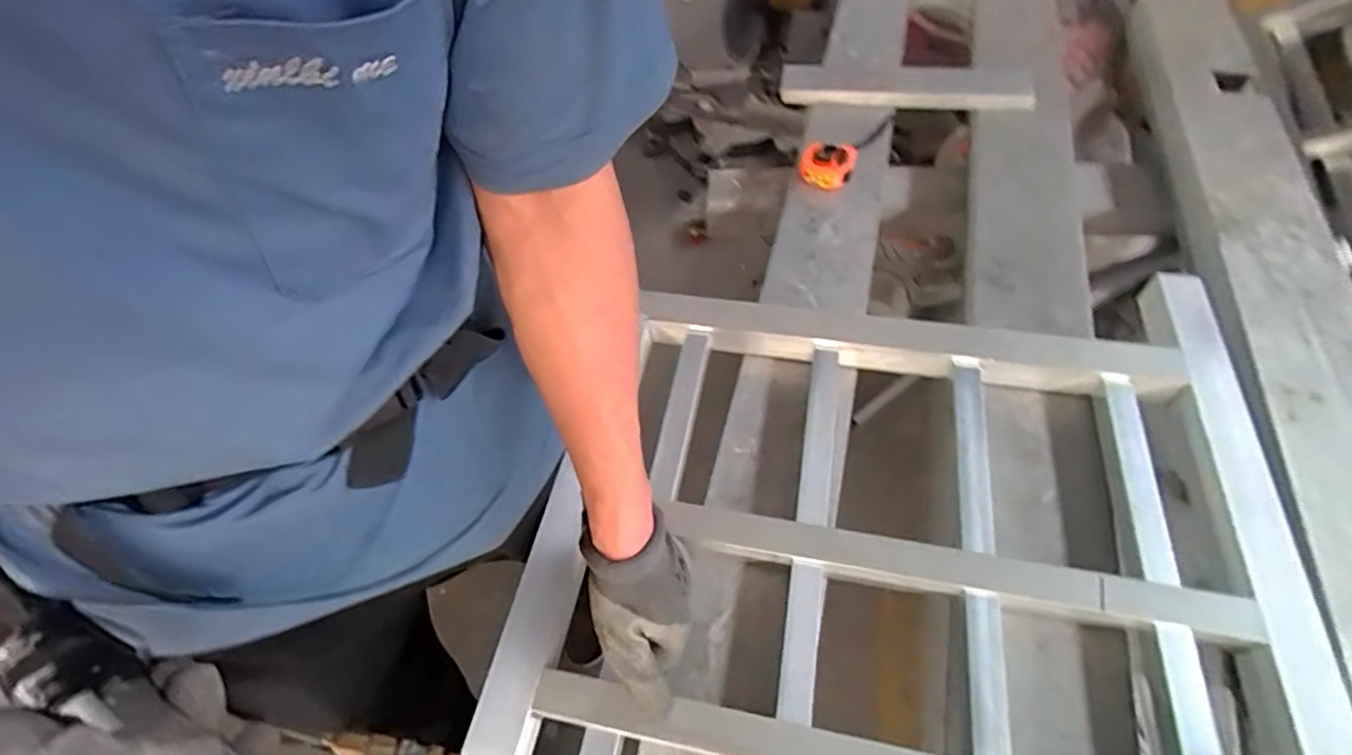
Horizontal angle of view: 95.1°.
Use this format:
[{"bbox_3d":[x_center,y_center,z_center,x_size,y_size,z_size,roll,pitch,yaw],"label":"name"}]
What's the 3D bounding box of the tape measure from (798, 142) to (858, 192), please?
[{"bbox_3d":[0.203,-0.283,0.833,0.072,0.042,0.067,9,56,12],"label":"tape measure"}]

